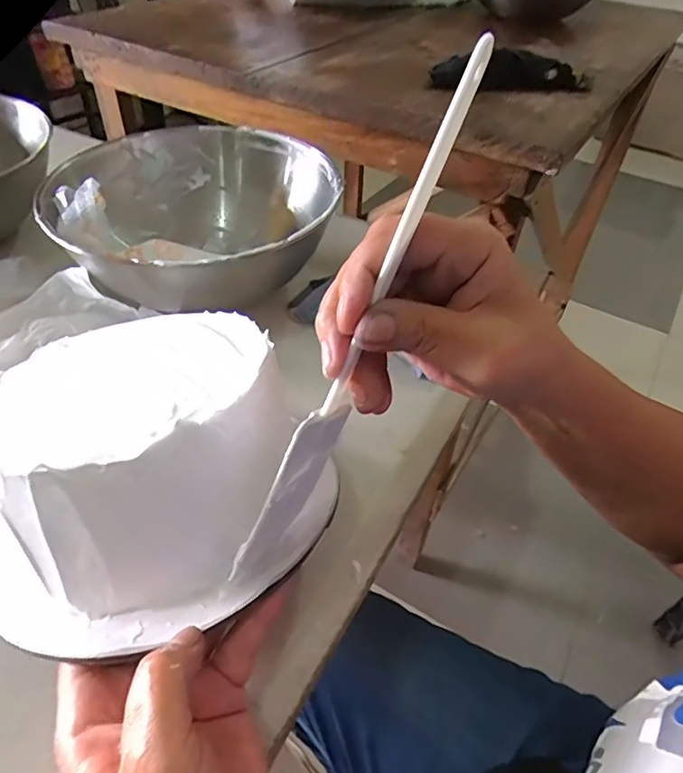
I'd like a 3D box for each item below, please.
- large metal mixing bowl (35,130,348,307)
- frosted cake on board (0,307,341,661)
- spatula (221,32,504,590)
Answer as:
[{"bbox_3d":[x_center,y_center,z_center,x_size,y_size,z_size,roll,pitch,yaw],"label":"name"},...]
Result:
[{"bbox_3d":[-0.123,-0.151,0.502,0.226,0.092,0.214,2,45,-2],"label":"large metal mixing bowl"},{"bbox_3d":[-0.100,0.036,0.292,0.177,0.107,0.168,-17,27,-12],"label":"frosted cake on board"},{"bbox_3d":[0.007,-0.019,0.219,0.007,0.221,0.035,32,17,26],"label":"spatula"}]

